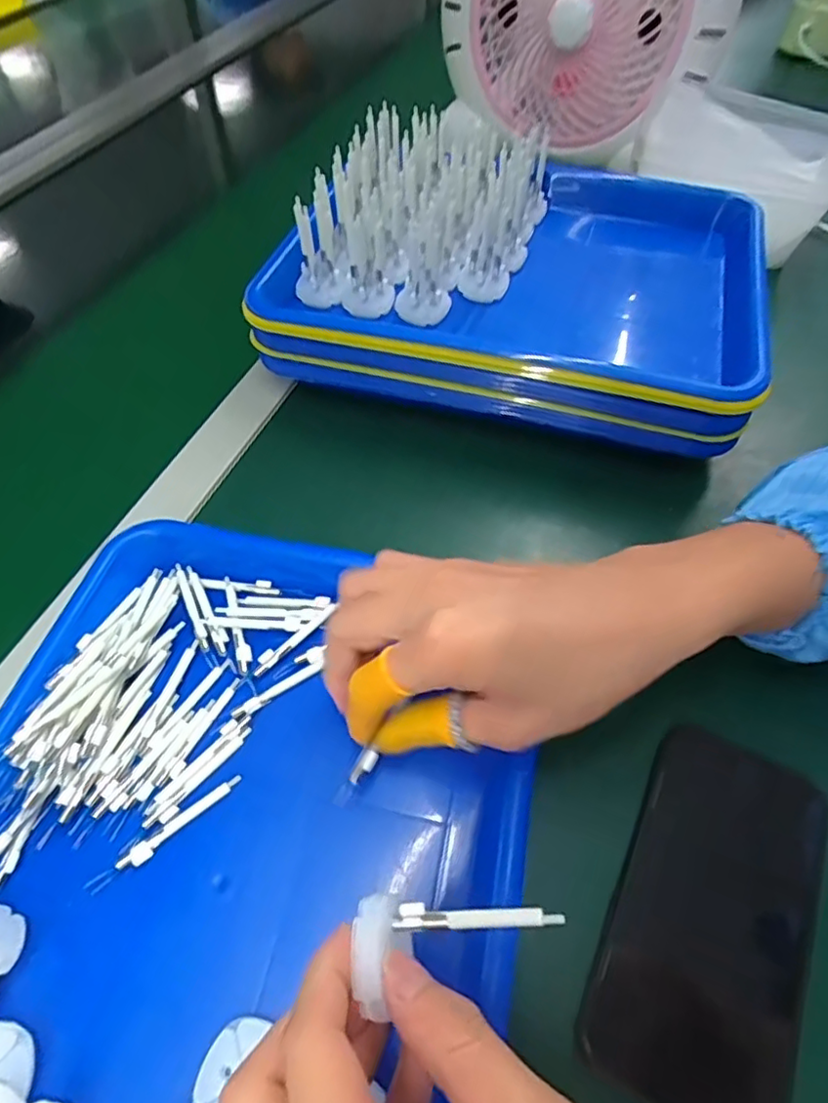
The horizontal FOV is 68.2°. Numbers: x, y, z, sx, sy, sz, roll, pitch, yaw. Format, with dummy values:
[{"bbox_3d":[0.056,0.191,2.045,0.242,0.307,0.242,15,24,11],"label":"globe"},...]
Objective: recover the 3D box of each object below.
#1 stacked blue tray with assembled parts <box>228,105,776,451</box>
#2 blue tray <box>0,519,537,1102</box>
[{"bbox_3d":[0.077,-0.195,0.424,0.317,0.084,0.219,13,56,11],"label":"stacked blue tray with assembled parts"},{"bbox_3d":[-0.082,0.134,0.254,0.238,0.040,0.318,10,54,9],"label":"blue tray"}]

